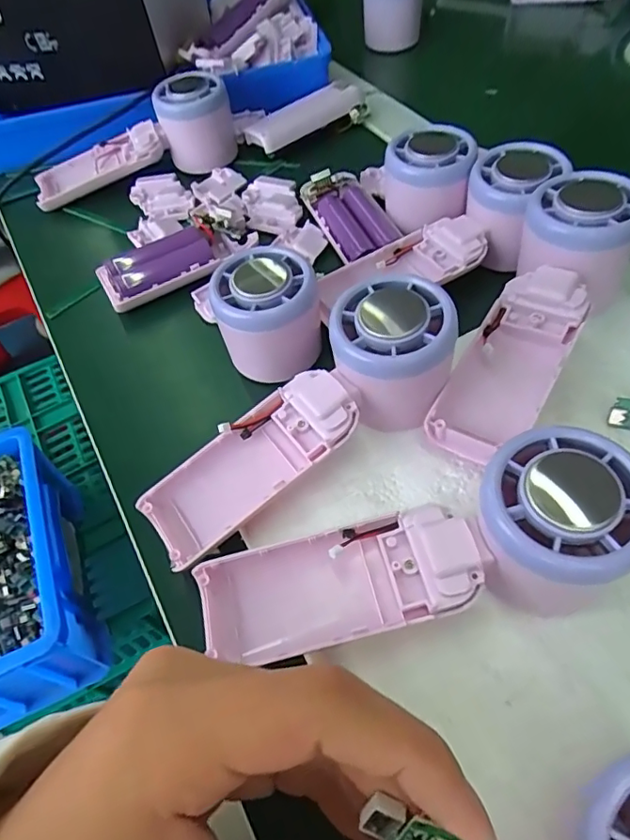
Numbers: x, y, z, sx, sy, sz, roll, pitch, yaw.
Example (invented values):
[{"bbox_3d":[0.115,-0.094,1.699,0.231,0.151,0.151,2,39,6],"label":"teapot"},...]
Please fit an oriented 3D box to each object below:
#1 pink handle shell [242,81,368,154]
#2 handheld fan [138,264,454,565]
[{"bbox_3d":[-0.006,-0.249,0.436,0.103,0.024,0.031,-34,58,-15],"label":"pink handle shell"},{"bbox_3d":[-0.003,0.003,0.251,0.168,0.050,0.058,-38,58,5],"label":"handheld fan"}]

